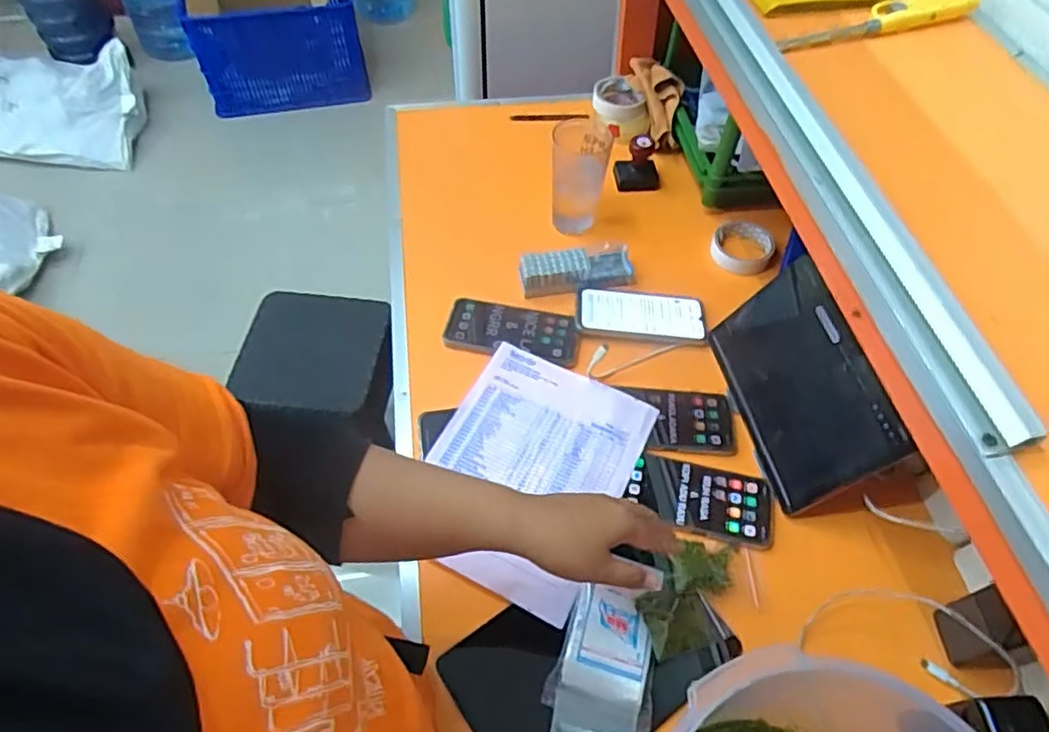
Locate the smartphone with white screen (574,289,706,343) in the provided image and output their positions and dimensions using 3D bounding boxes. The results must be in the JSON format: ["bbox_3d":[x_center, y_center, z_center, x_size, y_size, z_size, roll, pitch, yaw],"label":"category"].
[{"bbox_3d":[0.152,-0.071,0.834,0.165,0.007,0.076,4,56,1],"label":"smartphone with white screen"}]

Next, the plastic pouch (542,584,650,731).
[{"bbox_3d":[0.063,0.304,0.575,0.082,0.008,0.192,11,64,6],"label":"plastic pouch"}]

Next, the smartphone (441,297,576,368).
[{"bbox_3d":[-0.015,-0.047,0.823,0.168,0.014,0.084,11,56,6],"label":"smartphone"}]

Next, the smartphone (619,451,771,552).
[{"bbox_3d":[0.192,0.145,0.695,0.150,0.005,0.084,11,56,6],"label":"smartphone"}]

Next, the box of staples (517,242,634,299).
[{"bbox_3d":[0.071,-0.132,0.861,0.156,0.039,0.051,-8,56,-7],"label":"box of staples"}]

